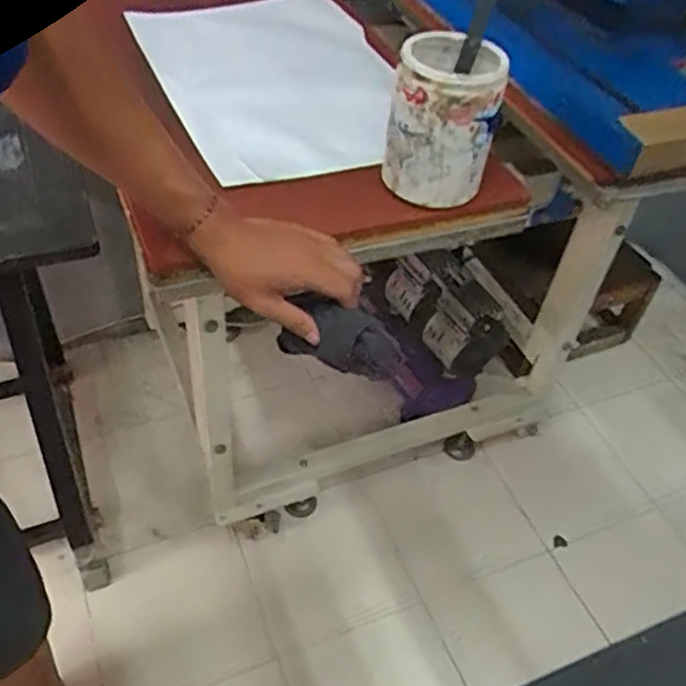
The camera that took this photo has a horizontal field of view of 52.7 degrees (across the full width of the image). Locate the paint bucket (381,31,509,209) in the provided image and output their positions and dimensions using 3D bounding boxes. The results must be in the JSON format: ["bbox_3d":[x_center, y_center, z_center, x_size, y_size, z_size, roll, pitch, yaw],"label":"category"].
[{"bbox_3d":[0.098,-0.223,0.684,0.101,0.129,0.117,11,46,5],"label":"paint bucket"}]

